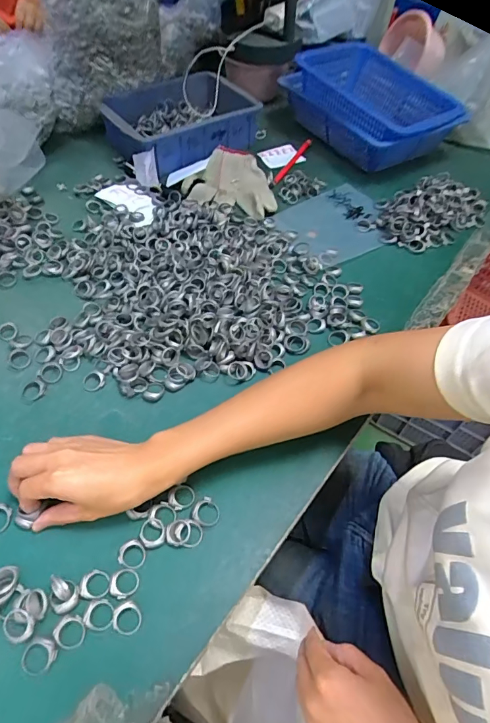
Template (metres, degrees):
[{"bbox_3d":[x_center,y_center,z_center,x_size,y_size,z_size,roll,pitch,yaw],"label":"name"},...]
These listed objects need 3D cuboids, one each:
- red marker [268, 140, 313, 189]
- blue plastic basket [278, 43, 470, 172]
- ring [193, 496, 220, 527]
[{"bbox_3d":[0.079,-0.352,0.761,0.017,0.009,0.169,23,54,14],"label":"red marker"},{"bbox_3d":[0.245,-0.480,0.803,0.236,0.107,0.288,-26,58,-21],"label":"blue plastic basket"},{"bbox_3d":[-0.034,0.134,0.383,0.023,0.004,0.023,2,52,-2],"label":"ring"}]

